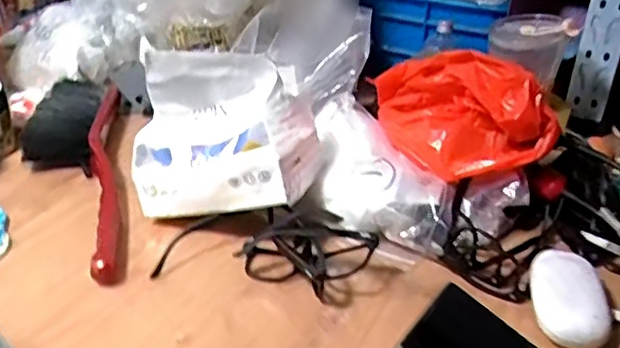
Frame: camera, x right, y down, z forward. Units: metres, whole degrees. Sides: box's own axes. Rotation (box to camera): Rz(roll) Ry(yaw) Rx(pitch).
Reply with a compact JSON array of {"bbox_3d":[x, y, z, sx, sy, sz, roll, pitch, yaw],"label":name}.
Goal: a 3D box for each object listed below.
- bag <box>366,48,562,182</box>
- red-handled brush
[{"bbox_3d":[0.138,-0.063,0.590,0.059,0.105,0.176,-26,41,-37],"label":"bag"},{"bbox_3d":[-0.257,-0.016,0.665,0.103,0.041,0.394,-5,30,-14],"label":"red-handled brush"}]

